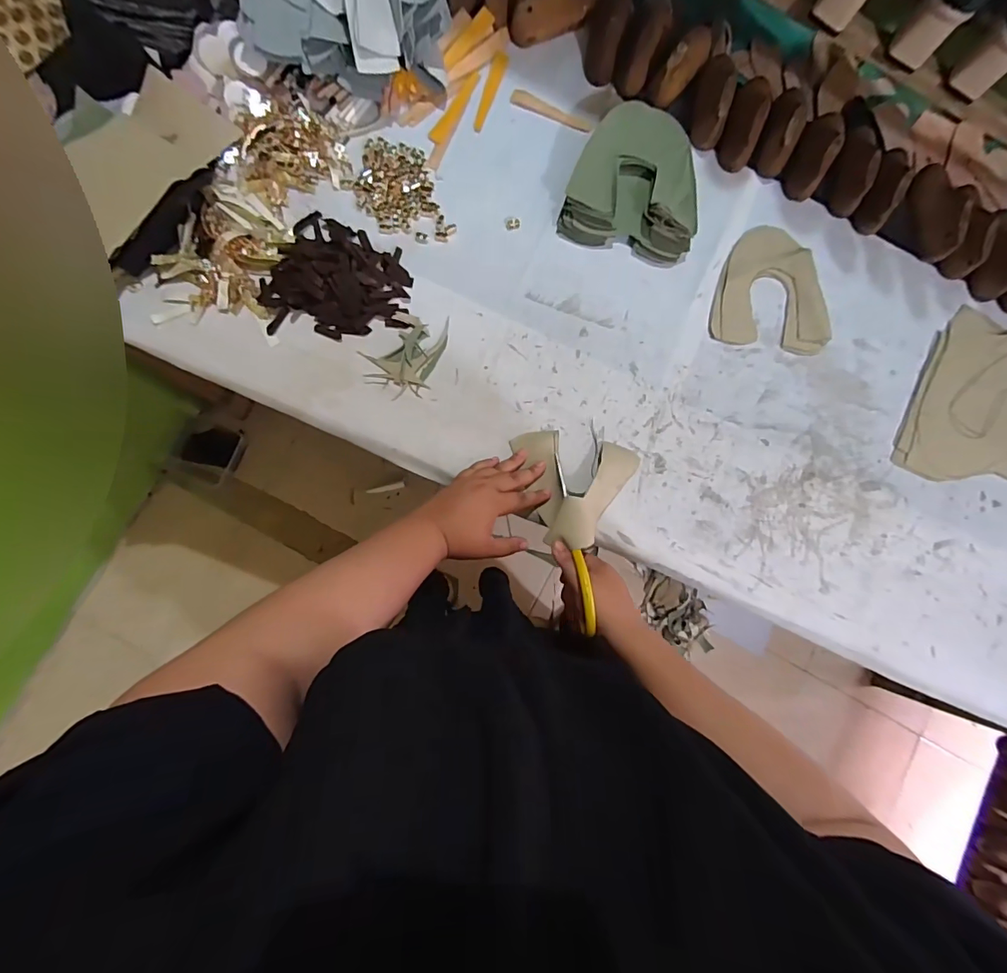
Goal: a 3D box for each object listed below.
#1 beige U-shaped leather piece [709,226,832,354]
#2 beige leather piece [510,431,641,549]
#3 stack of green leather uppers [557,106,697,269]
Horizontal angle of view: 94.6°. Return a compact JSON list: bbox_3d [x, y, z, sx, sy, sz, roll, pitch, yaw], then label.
[{"bbox_3d":[0.369,-0.270,0.631,0.163,0.011,0.164,8,83,-5],"label":"beige U-shaped leather piece"},{"bbox_3d":[0.102,-0.005,0.554,0.150,0.058,0.134,-14,86,-8],"label":"beige leather piece"},{"bbox_3d":[0.175,-0.398,0.607,0.174,0.043,0.184,14,83,-5],"label":"stack of green leather uppers"}]

